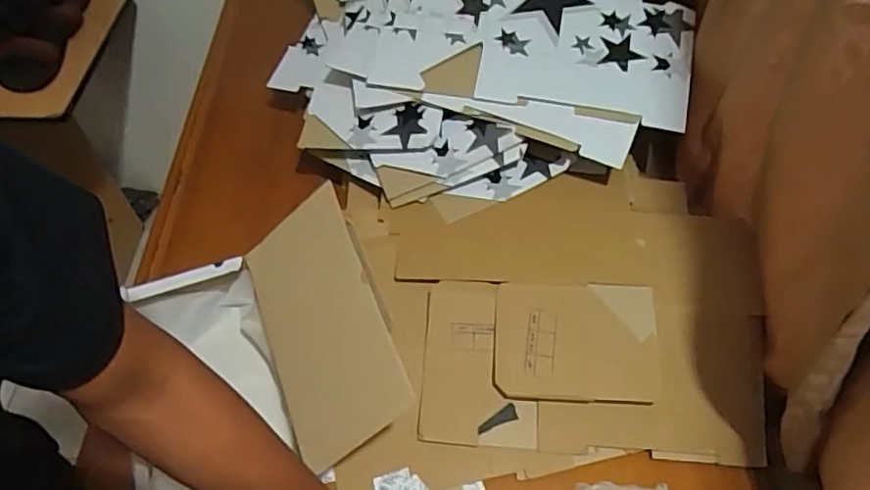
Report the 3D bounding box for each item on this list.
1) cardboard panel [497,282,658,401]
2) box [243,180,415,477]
[{"bbox_3d":[0.166,0.113,0.678,0.186,0.008,0.133,2,72,0],"label":"cardboard panel"},{"bbox_3d":[-0.121,0.078,0.602,0.157,0.021,0.268,-42,56,21],"label":"box"}]

